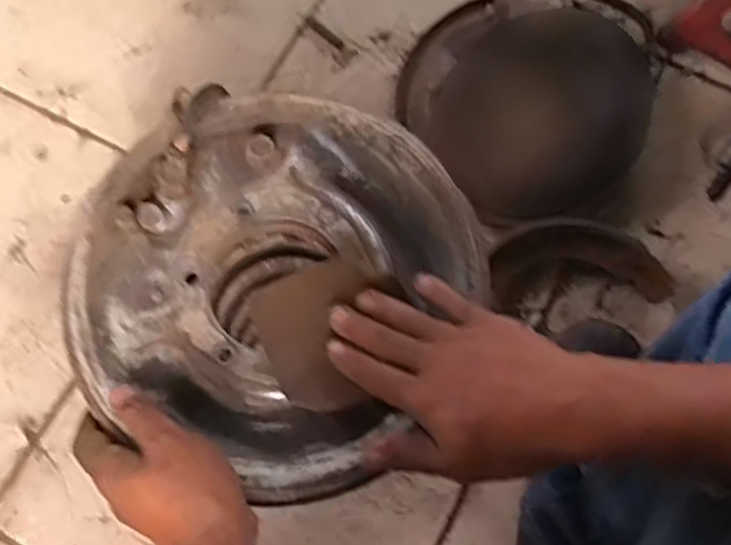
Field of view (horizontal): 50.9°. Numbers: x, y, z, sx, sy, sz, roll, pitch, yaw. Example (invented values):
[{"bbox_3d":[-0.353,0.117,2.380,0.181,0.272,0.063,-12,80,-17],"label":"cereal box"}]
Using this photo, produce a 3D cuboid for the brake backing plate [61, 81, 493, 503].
[{"bbox_3d":[-0.062,-0.003,0.504,0.236,0.051,0.241,0,74,0],"label":"brake backing plate"}]

